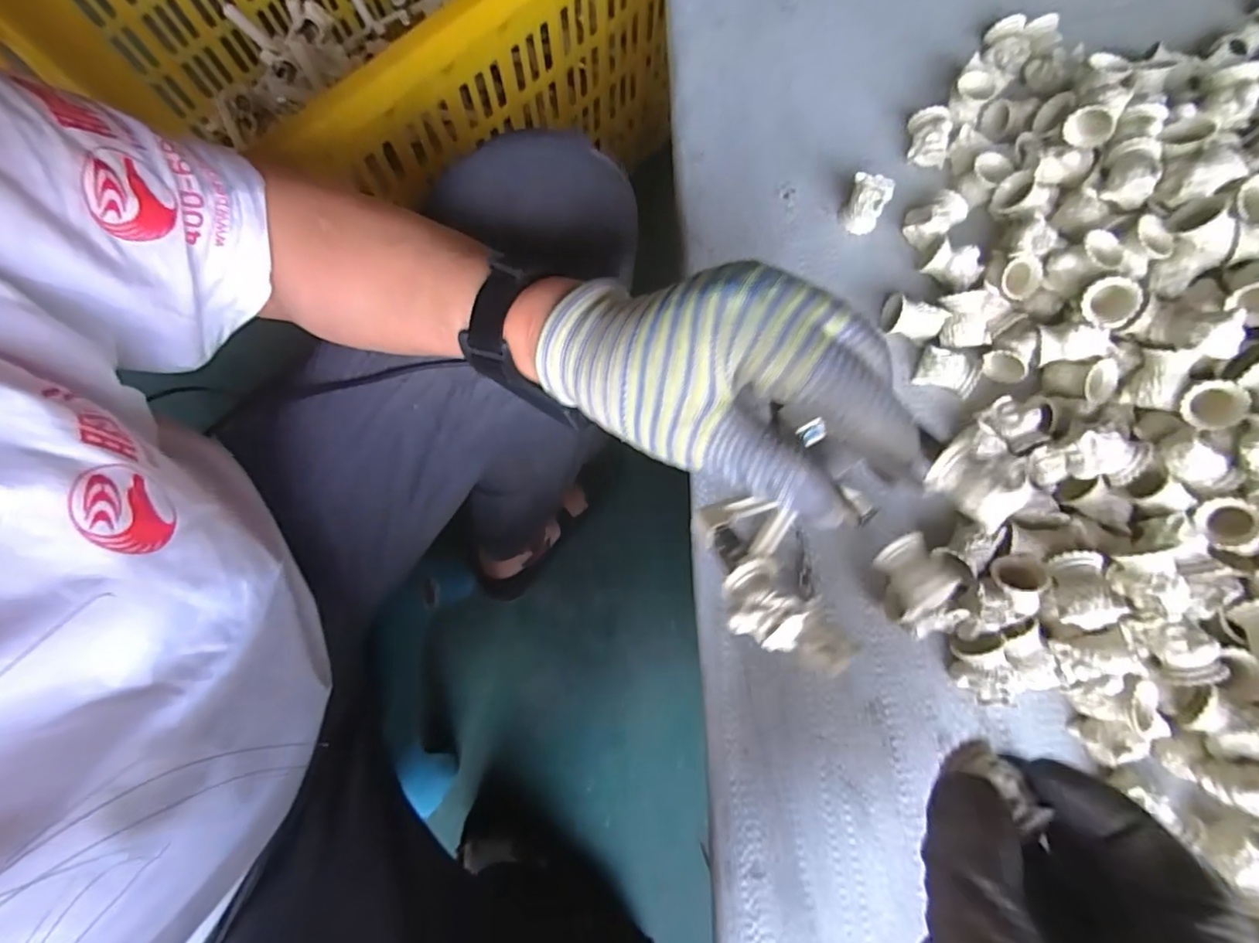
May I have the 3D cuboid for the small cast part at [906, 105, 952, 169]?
[{"bbox_3d":[0.194,-0.217,0.367,0.023,0.022,0.031,4,74,3],"label":"small cast part"}]

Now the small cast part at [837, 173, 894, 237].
[{"bbox_3d":[0.146,-0.165,0.351,0.023,0.030,0.018,23,76,8],"label":"small cast part"}]

